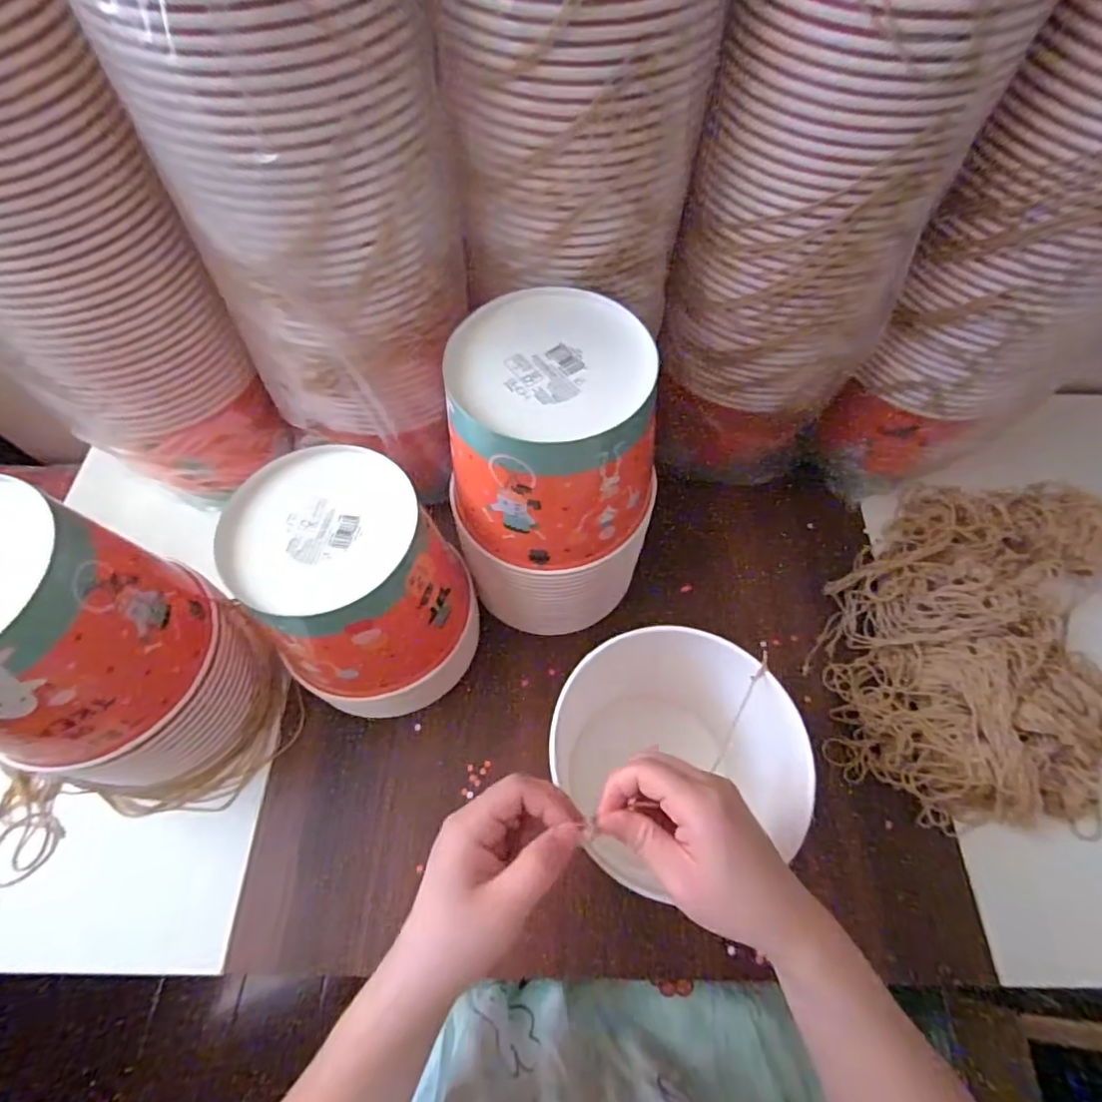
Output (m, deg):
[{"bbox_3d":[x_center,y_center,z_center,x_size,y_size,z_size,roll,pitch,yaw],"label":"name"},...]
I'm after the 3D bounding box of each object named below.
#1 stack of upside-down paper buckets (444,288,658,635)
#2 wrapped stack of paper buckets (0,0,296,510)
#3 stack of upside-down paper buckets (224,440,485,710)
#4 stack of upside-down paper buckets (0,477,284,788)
[{"bbox_3d":[0.005,-0.039,0.450,0.152,0.254,0.165,-3,64,-2],"label":"stack of upside-down paper buckets"},{"bbox_3d":[-0.355,-0.211,0.413,0.158,0.400,0.155,-40,71,-18],"label":"wrapped stack of paper buckets"},{"bbox_3d":[-0.143,0.033,0.448,0.135,0.188,0.151,-35,69,-16],"label":"stack of upside-down paper buckets"},{"bbox_3d":[-0.319,0.074,0.396,0.162,0.231,0.140,16,65,7],"label":"stack of upside-down paper buckets"}]

